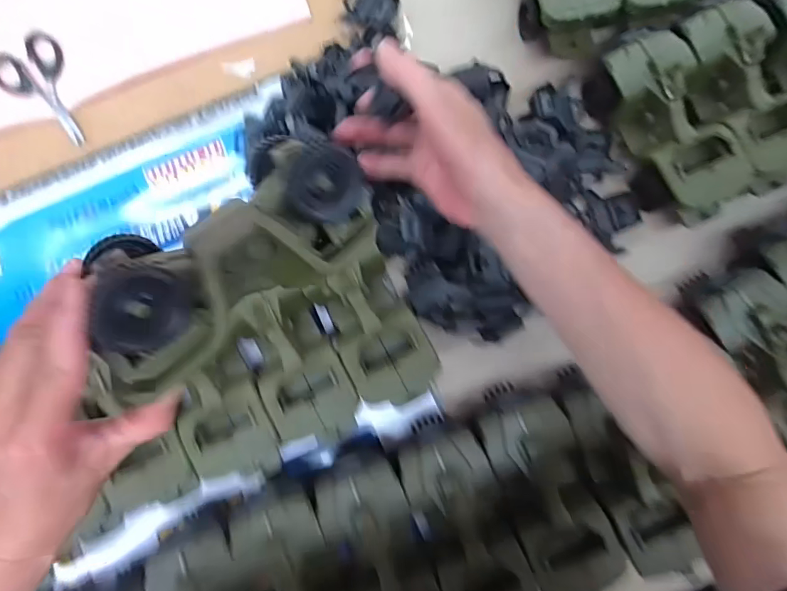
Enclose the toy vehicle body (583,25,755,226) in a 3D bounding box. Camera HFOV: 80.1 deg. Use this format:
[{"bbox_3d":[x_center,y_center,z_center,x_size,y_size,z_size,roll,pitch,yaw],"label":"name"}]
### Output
[{"bbox_3d":[0.270,-0.163,0.462,0.084,0.067,0.191,-24,87,-2],"label":"toy vehicle body"}]

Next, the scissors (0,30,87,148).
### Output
[{"bbox_3d":[-0.366,-0.219,0.500,0.073,0.004,0.130,-40,87,-3],"label":"scissors"}]

